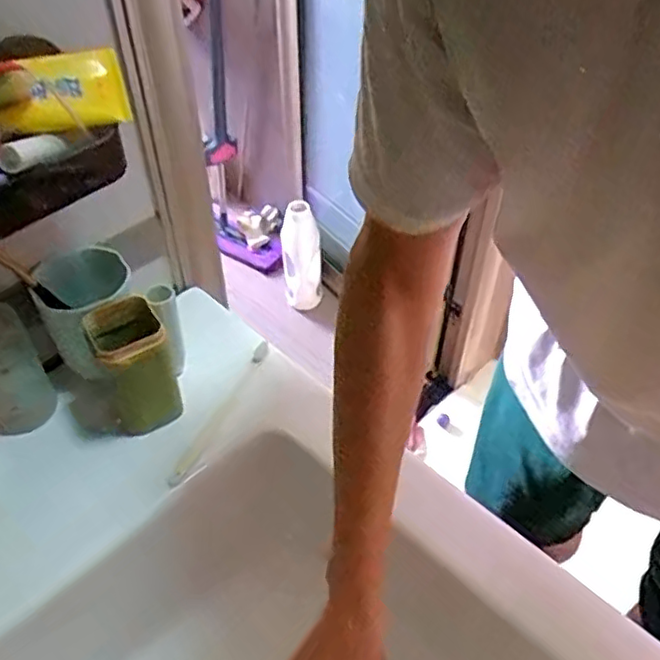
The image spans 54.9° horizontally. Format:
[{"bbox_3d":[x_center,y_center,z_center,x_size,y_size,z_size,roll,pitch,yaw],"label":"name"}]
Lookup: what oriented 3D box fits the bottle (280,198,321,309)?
[{"bbox_3d":[-0.073,-0.183,1.675,0.099,0.321,0.096,-4,47,-5],"label":"bottle"}]

